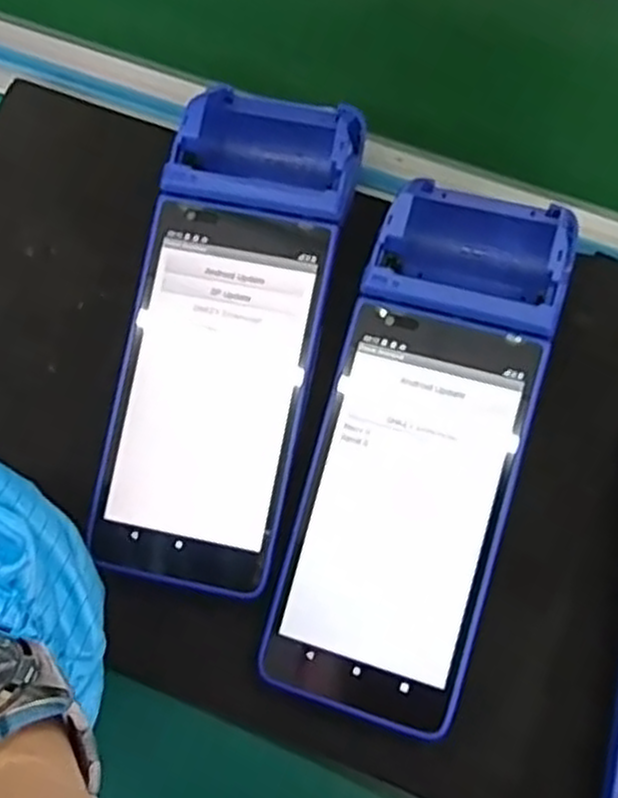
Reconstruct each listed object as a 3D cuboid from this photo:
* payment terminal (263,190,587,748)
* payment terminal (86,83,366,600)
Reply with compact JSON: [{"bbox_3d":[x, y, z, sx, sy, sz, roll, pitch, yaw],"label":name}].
[{"bbox_3d":[0.047,0.014,0.327,0.078,0.044,0.225,16,78,5],"label":"payment terminal"},{"bbox_3d":[-0.034,-0.035,0.345,0.078,0.044,0.226,11,78,4],"label":"payment terminal"}]

